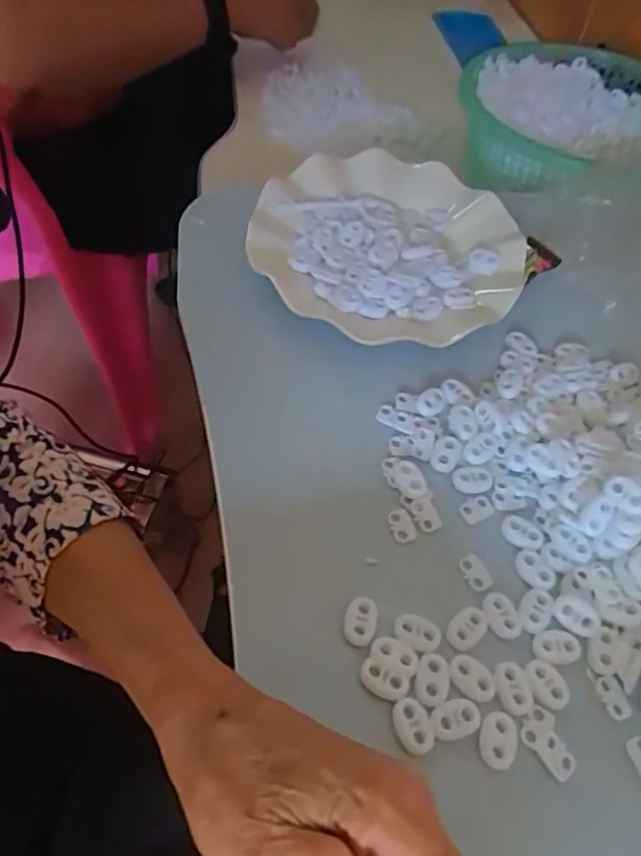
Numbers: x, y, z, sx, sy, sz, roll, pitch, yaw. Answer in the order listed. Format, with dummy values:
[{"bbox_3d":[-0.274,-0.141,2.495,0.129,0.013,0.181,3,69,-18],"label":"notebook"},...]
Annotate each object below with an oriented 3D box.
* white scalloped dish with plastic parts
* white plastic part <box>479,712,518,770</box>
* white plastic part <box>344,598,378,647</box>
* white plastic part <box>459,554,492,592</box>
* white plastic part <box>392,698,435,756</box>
[{"bbox_3d":[0.043,-0.125,0.411,0.180,0.023,0.175,2,55,-2],"label":"white scalloped dish with plastic parts"},{"bbox_3d":[0.076,0.133,0.258,0.016,0.004,0.021,15,55,7],"label":"white plastic part"},{"bbox_3d":[0.019,0.090,0.282,0.015,0.004,0.021,13,55,6],"label":"white plastic part"},{"bbox_3d":[0.078,0.072,0.302,0.011,0.004,0.018,-19,58,-16],"label":"white plastic part"},{"bbox_3d":[0.040,0.127,0.258,0.015,0.004,0.022,-14,57,-13],"label":"white plastic part"}]

